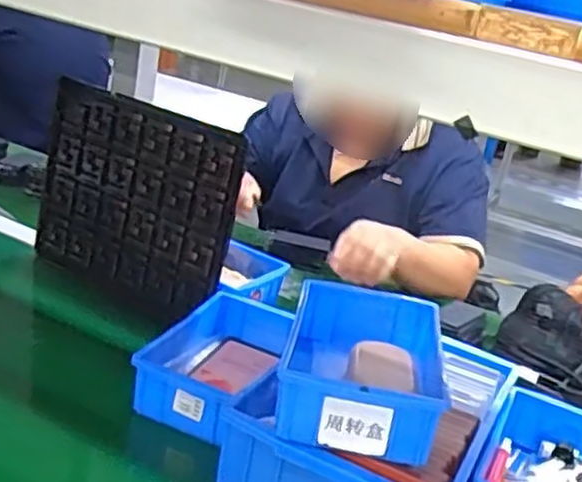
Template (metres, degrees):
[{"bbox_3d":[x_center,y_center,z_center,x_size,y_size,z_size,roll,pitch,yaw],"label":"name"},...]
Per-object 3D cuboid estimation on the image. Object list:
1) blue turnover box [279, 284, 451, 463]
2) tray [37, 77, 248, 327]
[{"bbox_3d":[0.062,0.110,0.679,0.129,0.061,0.195,12,21,3],"label":"blue turnover box"},{"bbox_3d":[-0.201,-0.047,0.955,0.291,0.251,0.020,20,16,25],"label":"tray"}]

